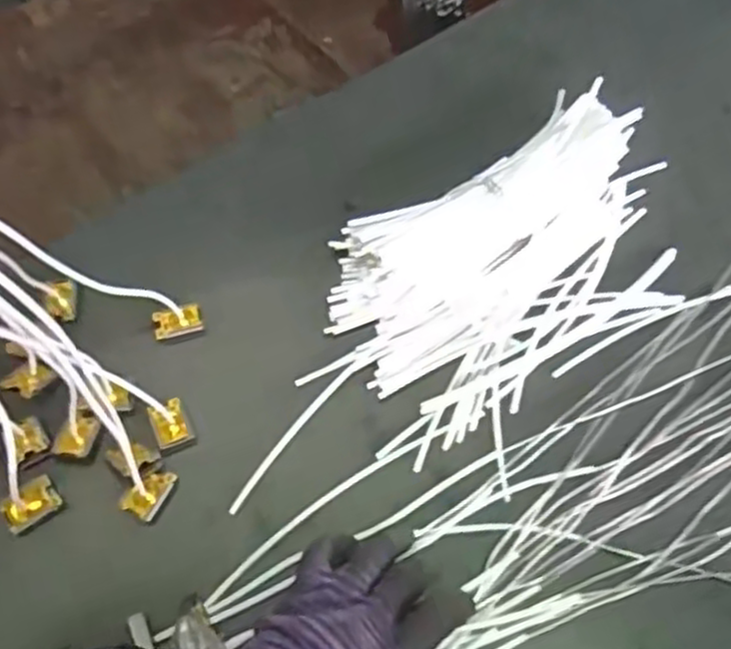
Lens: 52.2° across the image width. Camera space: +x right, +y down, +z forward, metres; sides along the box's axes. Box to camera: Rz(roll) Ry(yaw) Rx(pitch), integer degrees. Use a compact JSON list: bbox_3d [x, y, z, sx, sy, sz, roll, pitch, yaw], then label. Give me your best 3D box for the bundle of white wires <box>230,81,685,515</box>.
[{"bbox_3d":[0.100,-0.073,0.579,0.286,0.050,0.134,-32,63,-16],"label":"bundle of white wires"}]

